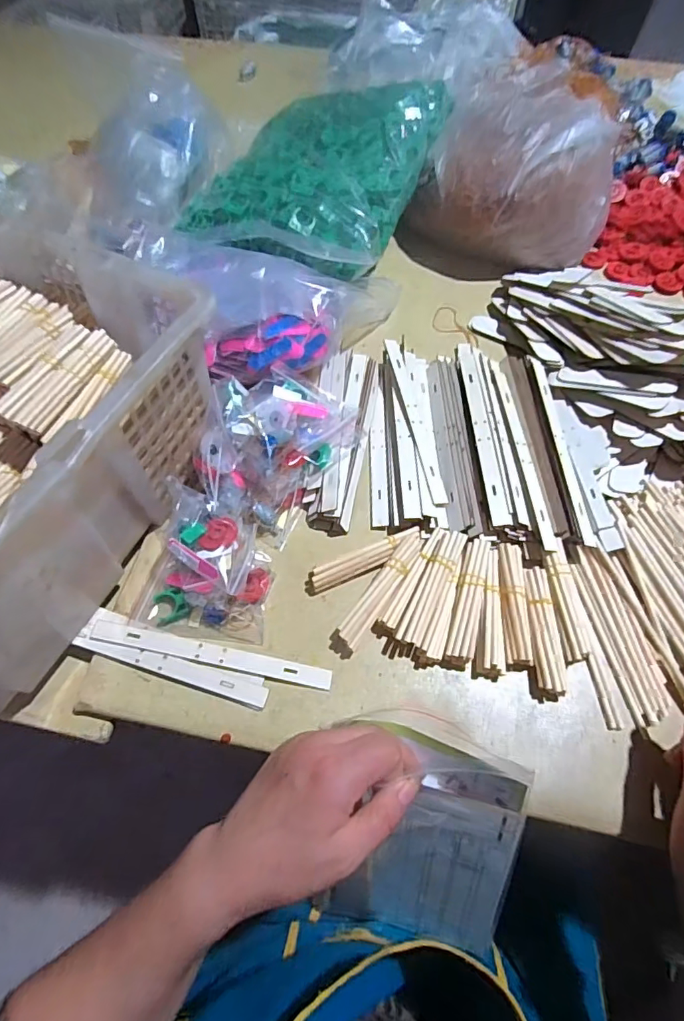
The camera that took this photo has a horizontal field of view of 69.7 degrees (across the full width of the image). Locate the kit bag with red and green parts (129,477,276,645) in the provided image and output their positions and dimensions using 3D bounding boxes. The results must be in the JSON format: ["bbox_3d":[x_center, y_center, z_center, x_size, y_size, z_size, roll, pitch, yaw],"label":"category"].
[{"bbox_3d":[-0.114,0.039,0.415,0.107,0.050,0.119,7,62,4],"label":"kit bag with red and green parts"}]

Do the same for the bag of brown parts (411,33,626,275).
[{"bbox_3d":[0.221,-0.412,0.599,0.220,0.151,0.205,22,64,12],"label":"bag of brown parts"}]

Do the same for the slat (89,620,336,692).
[{"bbox_3d":[-0.106,0.116,0.396,0.196,0.008,0.017,10,62,5],"label":"slat"}]

